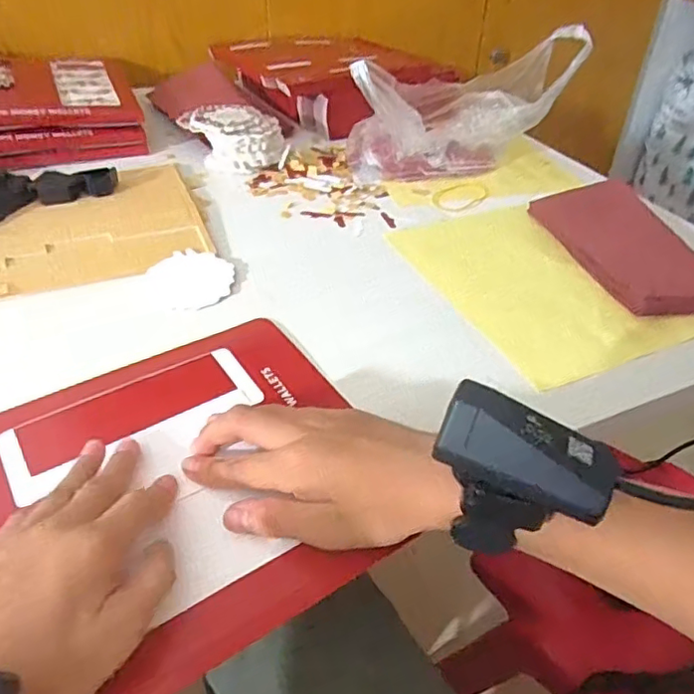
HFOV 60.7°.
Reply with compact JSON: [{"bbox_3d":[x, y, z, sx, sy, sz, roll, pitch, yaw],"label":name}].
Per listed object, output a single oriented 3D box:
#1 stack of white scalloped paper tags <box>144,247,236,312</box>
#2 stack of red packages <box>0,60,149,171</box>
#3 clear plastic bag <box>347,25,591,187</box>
[{"bbox_3d":[-0.121,-0.055,0.464,0.063,0.004,0.071,-29,52,-31],"label":"stack of white scalloped paper tags"},{"bbox_3d":[-0.334,-0.259,0.642,0.195,0.059,0.165,-18,47,-22],"label":"stack of red packages"},{"bbox_3d":[0.110,-0.256,0.612,0.230,0.135,0.099,-23,48,-8],"label":"clear plastic bag"}]

